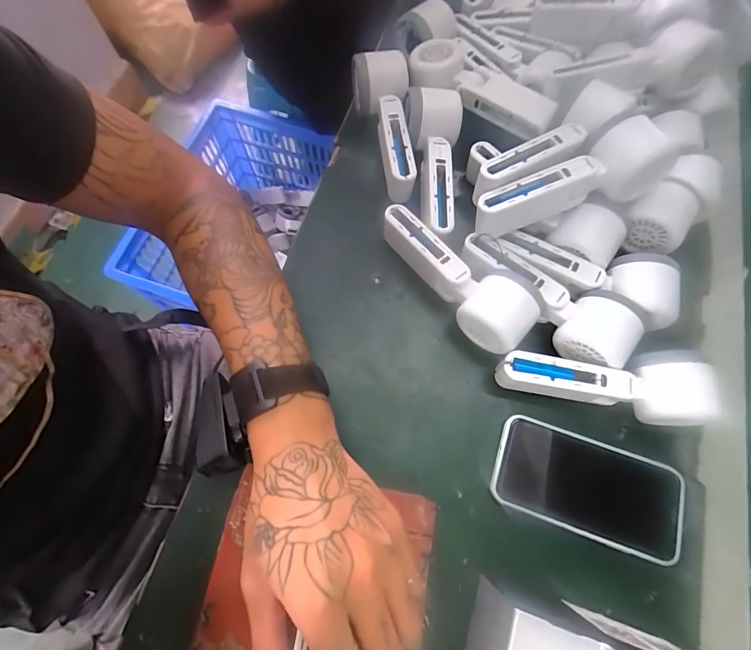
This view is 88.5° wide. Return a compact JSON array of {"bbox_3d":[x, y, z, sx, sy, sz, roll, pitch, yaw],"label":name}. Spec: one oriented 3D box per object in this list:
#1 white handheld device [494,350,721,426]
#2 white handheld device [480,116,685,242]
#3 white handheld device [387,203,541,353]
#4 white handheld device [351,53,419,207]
[{"bbox_3d":[0.186,0.053,0.322,0.155,0.056,0.053,2,71,-1],"label":"white handheld device"},{"bbox_3d":[0.164,-0.119,0.335,0.156,0.069,0.058,-22,73,-9],"label":"white handheld device"},{"bbox_3d":[0.070,-0.044,0.359,0.163,0.060,0.060,40,74,11],"label":"white handheld device"},{"bbox_3d":[0.008,-0.208,0.406,0.058,0.056,0.161,-3,71,-3],"label":"white handheld device"}]

